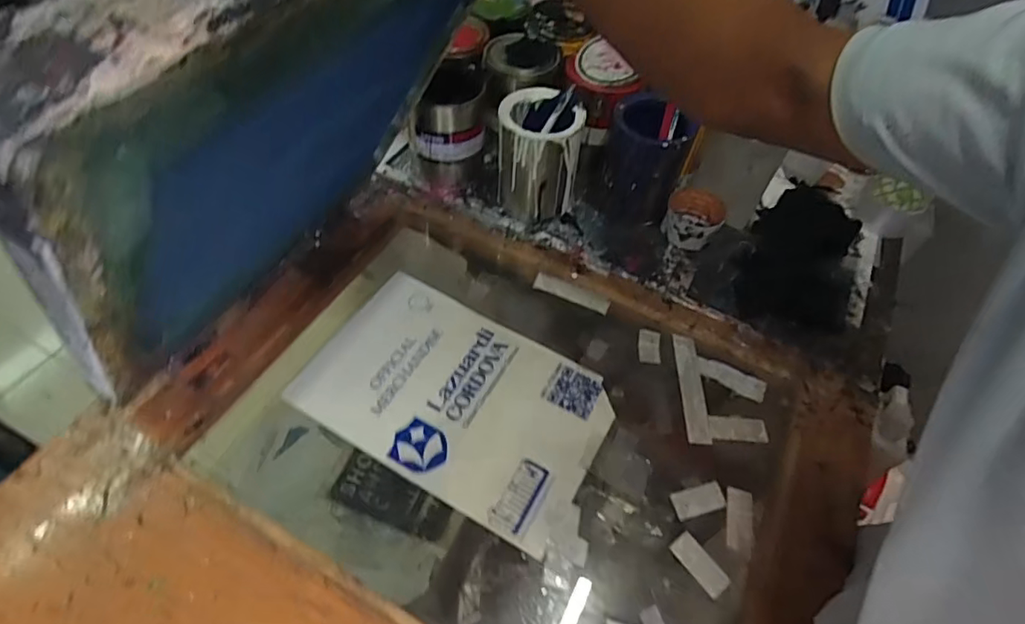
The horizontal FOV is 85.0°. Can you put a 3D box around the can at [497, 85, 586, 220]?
[{"bbox_3d":[0.032,-0.207,0.745,0.101,0.139,0.110,2,54,-3],"label":"can"}]

